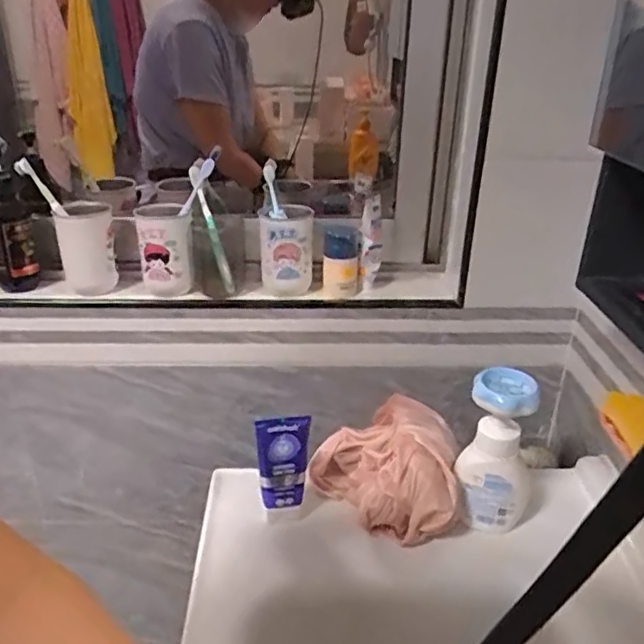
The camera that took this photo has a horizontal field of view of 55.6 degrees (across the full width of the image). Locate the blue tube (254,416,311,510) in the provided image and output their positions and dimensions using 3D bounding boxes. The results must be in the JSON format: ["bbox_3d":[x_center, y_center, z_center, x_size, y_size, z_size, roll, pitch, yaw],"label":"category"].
[{"bbox_3d":[-0.044,0.165,0.678,0.055,0.135,0.019,0,26,-4],"label":"blue tube"}]

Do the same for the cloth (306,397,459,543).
[{"bbox_3d":[0.076,0.168,0.722,0.178,0.091,0.152,8,27,12],"label":"cloth"}]

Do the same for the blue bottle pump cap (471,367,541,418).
[{"bbox_3d":[0.198,0.076,0.661,0.068,0.033,0.055,8,27,12],"label":"blue bottle pump cap"}]

